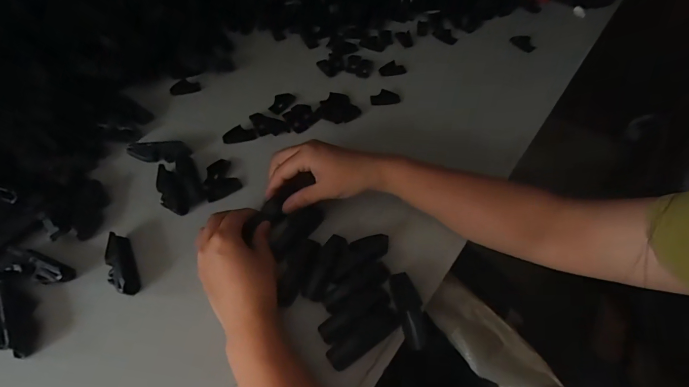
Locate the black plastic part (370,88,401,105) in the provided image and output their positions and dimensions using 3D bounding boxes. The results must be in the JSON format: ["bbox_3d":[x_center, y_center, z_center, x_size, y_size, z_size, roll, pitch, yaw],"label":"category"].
[{"bbox_3d":[0.059,-0.137,0.536,0.042,0.007,0.024,5,55,1],"label":"black plastic part"}]

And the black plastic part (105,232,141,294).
[{"bbox_3d":[-0.228,0.070,0.382,0.024,0.018,0.072,-24,59,-17],"label":"black plastic part"}]

